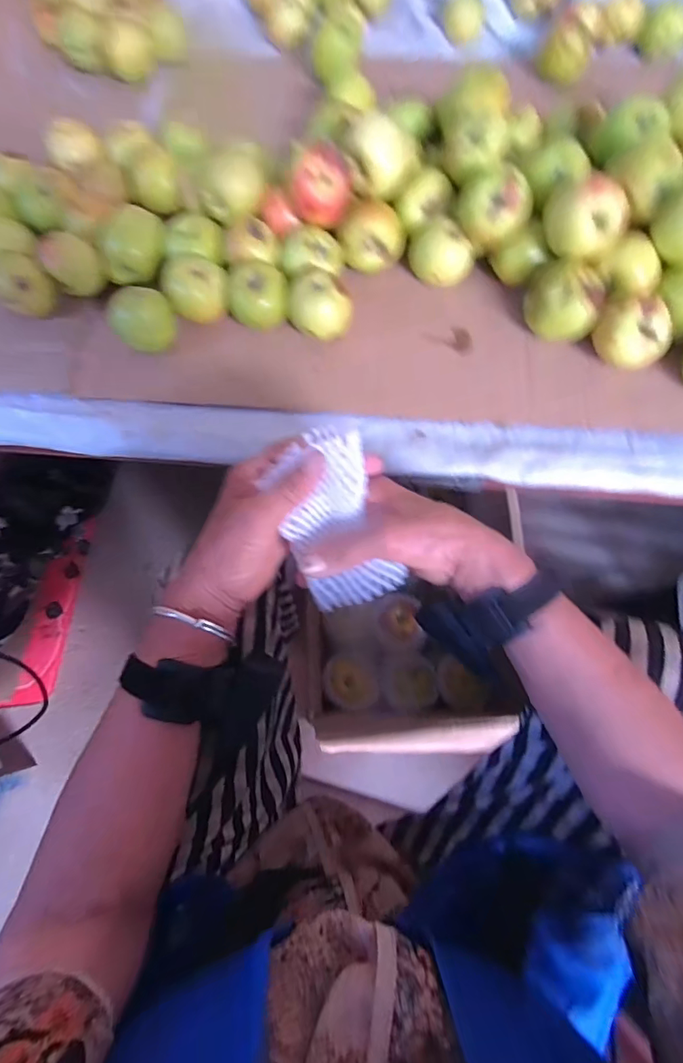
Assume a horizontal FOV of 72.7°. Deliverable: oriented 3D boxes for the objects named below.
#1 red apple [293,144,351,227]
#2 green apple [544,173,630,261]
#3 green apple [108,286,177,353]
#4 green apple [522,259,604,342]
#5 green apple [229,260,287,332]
[{"bbox_3d":[-0.018,-0.334,0.455,0.052,0.052,0.058,-1,71,1],"label":"red apple"},{"bbox_3d":[0.226,-0.290,0.429,0.058,0.062,0.068,-30,73,-8],"label":"green apple"},{"bbox_3d":[-0.197,-0.208,0.465,0.056,0.047,0.049,-30,73,-8],"label":"green apple"},{"bbox_3d":[0.216,-0.223,0.454,0.062,0.068,0.060,3,72,2],"label":"green apple"},{"bbox_3d":[-0.085,-0.241,0.470,0.058,0.047,0.064,-11,72,-2],"label":"green apple"}]

